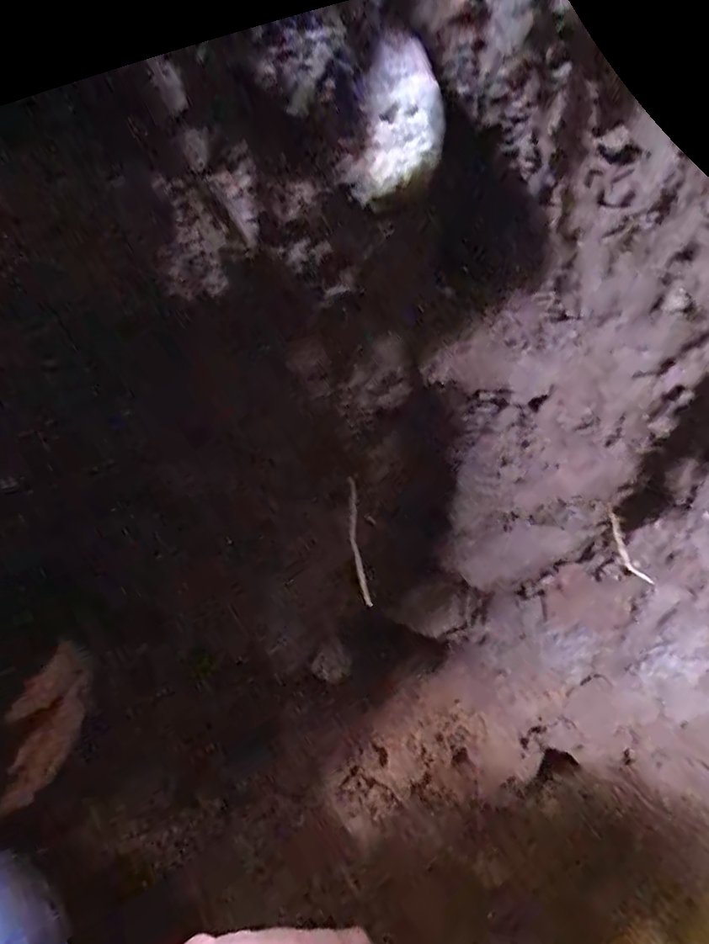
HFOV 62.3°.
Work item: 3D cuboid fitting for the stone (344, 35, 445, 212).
[{"bbox_3d":[0.017,-0.124,0.209,0.028,0.059,0.015,11,0,10],"label":"stone"}]

